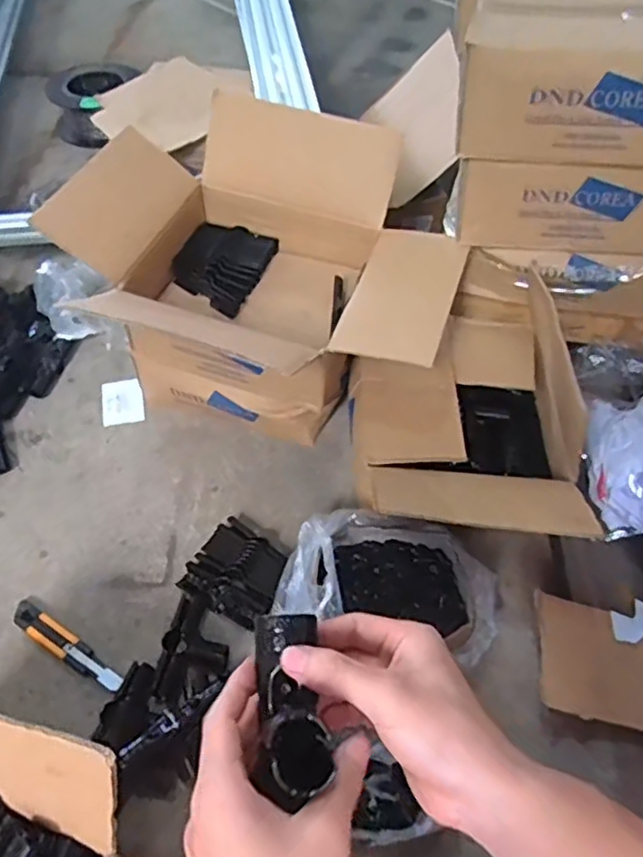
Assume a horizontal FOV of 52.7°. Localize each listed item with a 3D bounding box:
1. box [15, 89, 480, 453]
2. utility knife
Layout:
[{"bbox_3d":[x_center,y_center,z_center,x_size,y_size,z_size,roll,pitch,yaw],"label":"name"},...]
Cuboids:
[{"bbox_3d":[-0.083,-0.179,0.978,0.520,0.397,0.417,16,53,11],"label":"box"},{"bbox_3d":[-0.330,0.284,0.844,0.182,0.016,0.035,29,56,20],"label":"utility knife"}]

